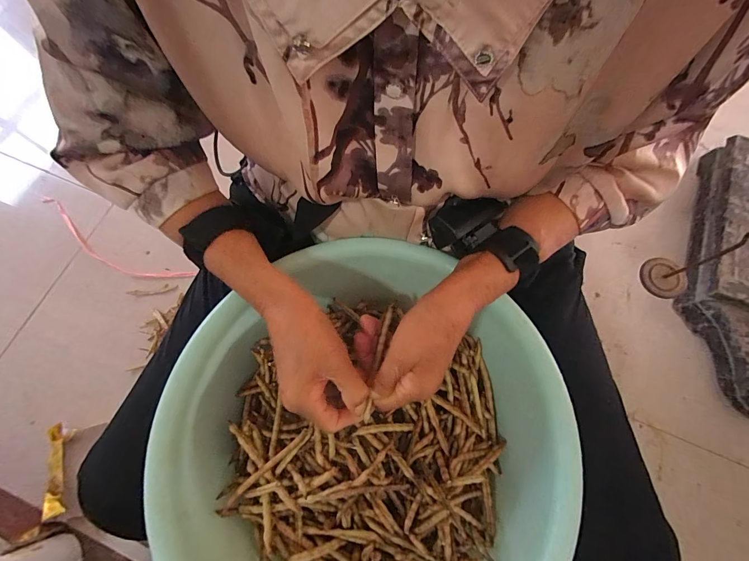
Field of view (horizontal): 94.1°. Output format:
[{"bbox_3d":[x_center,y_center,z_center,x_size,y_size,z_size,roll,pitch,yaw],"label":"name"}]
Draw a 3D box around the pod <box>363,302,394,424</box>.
[{"bbox_3d":[0.003,0.069,0.309,0.007,0.006,0.106,12,68,5],"label":"pod"}]

